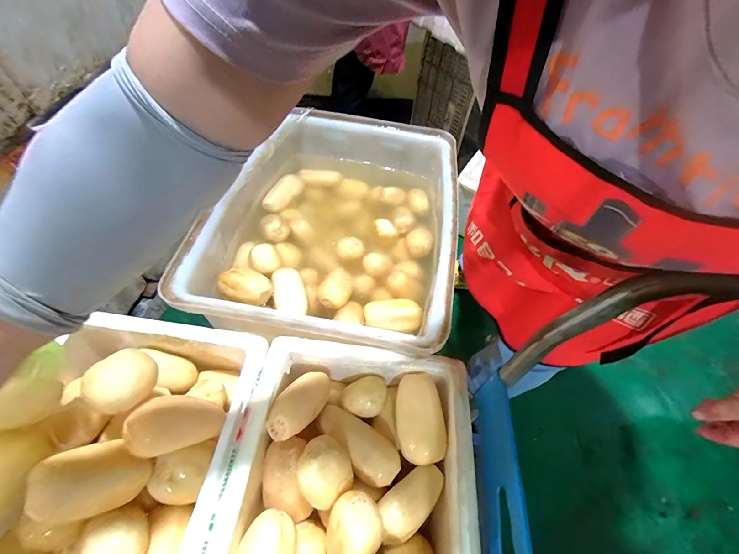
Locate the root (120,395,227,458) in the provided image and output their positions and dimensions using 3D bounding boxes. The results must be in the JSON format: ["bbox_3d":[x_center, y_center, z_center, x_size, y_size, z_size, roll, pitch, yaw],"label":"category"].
[{"bbox_3d":[-0.293,0.216,0.517,0.124,0.063,0.074,-1,77,-42],"label":"root"}]

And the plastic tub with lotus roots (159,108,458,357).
[{"bbox_3d":[-0.047,-0.134,0.950,0.512,0.225,0.776,12,53,3],"label":"plastic tub with lotus roots"}]

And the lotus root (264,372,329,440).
[{"bbox_3d":[-0.121,0.215,0.593,0.070,0.049,0.125,30,40,16],"label":"lotus root"}]

